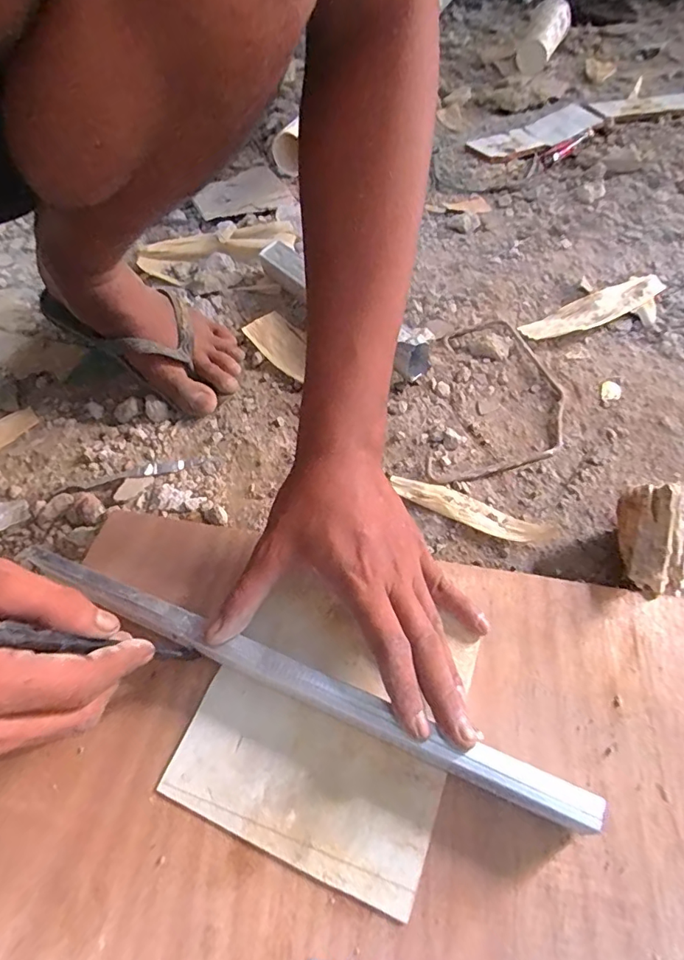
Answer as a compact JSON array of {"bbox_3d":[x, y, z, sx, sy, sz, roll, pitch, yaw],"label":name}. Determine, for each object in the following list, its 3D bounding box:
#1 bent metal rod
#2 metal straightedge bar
[{"bbox_3d":[0.143,-0.078,0.444,0.107,0.006,0.200,7,56,10],"label":"bent metal rod"},{"bbox_3d":[-0.043,0.112,0.291,0.356,0.034,0.018,19,59,16],"label":"metal straightedge bar"}]

